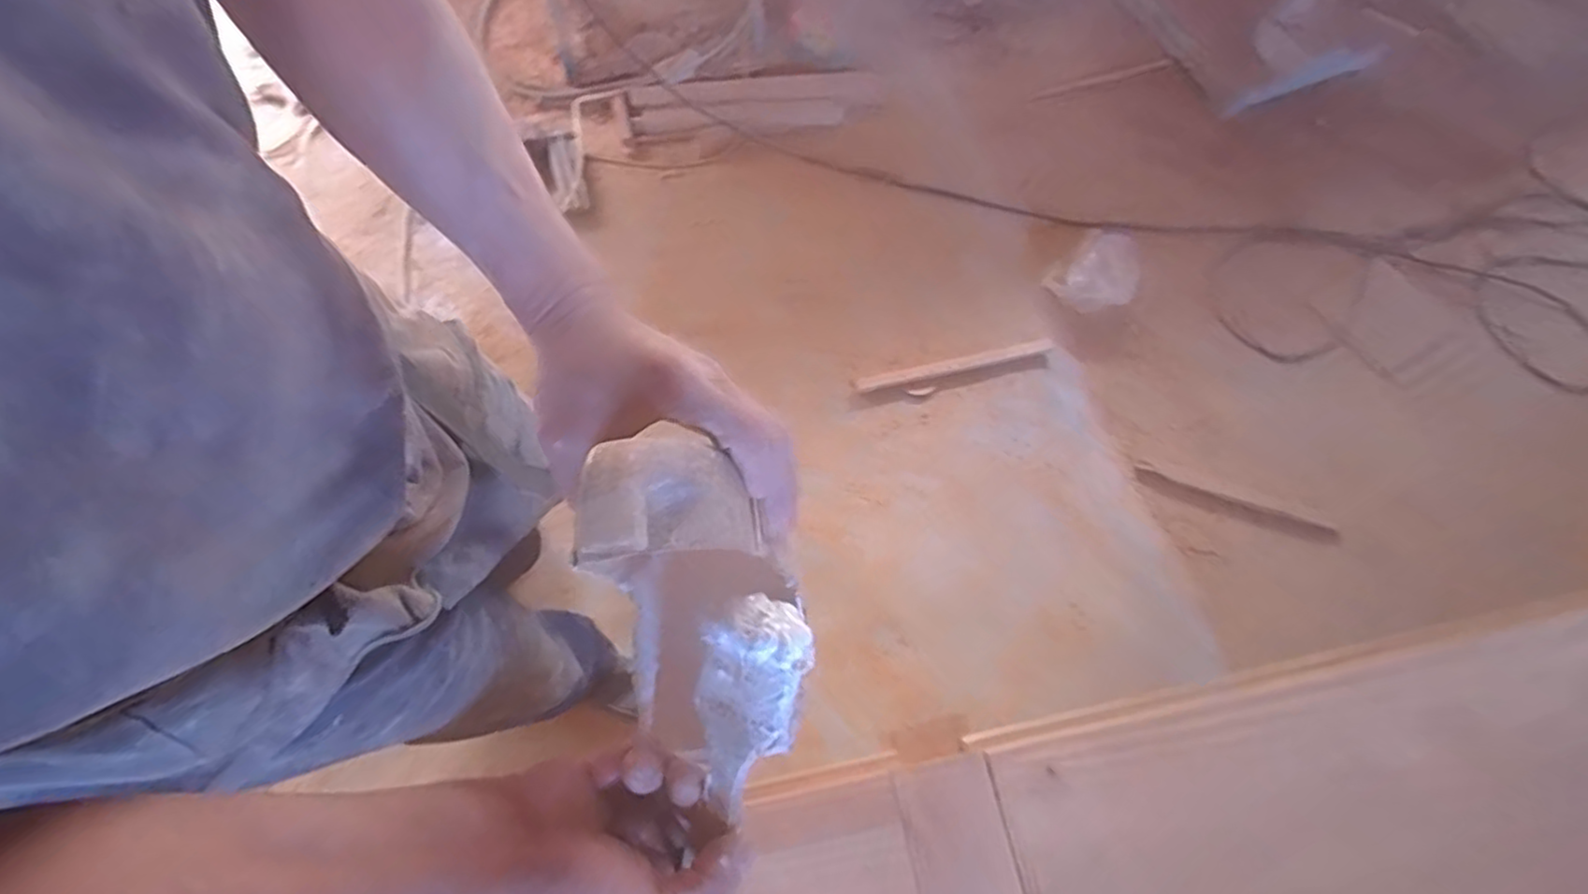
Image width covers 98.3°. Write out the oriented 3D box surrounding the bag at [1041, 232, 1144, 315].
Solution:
[{"bbox_3d":[0.771,-0.435,1.718,0.279,0.071,0.188,-40,73,-19],"label":"bag"}]

